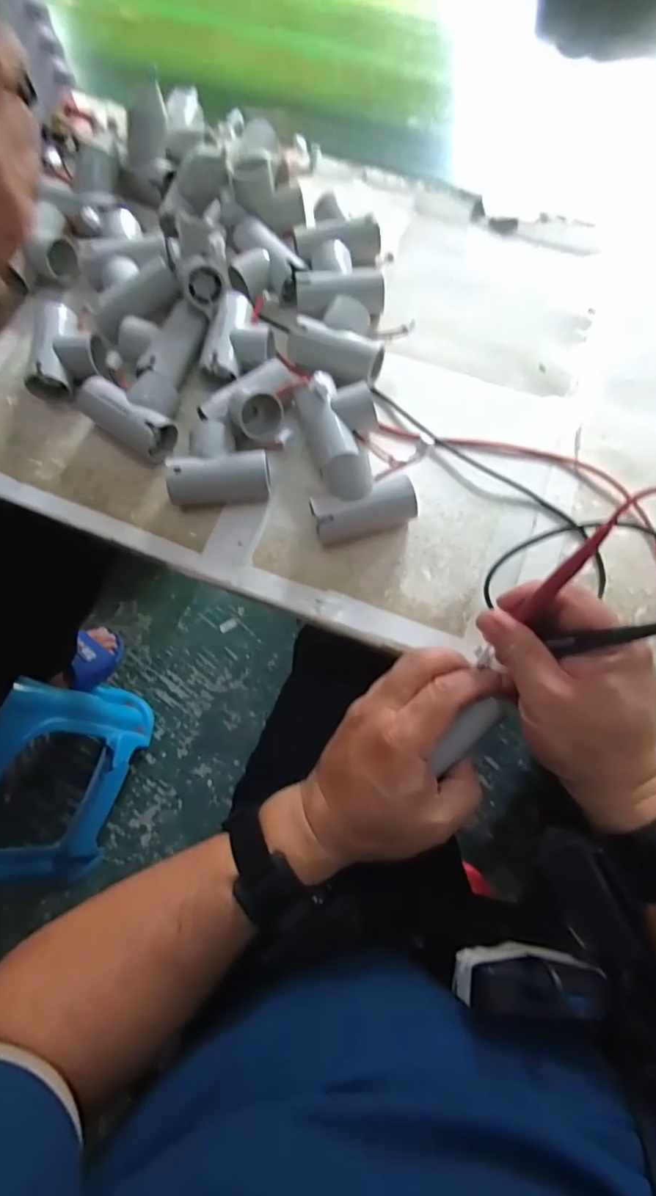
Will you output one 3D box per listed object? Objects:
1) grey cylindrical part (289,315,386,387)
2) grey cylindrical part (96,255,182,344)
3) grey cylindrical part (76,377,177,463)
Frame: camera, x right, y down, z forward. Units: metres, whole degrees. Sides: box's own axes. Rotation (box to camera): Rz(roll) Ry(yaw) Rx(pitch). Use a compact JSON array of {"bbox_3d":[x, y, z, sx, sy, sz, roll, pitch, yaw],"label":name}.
[{"bbox_3d":[0.005,-0.196,0.431,0.072,0.034,0.032,23,74,9],"label":"grey cylindrical part"},{"bbox_3d":[-0.157,-0.244,0.440,0.074,0.027,0.028,-27,71,8],"label":"grey cylindrical part"},{"bbox_3d":[-0.160,-0.143,0.419,0.079,0.034,0.034,38,77,13],"label":"grey cylindrical part"}]

